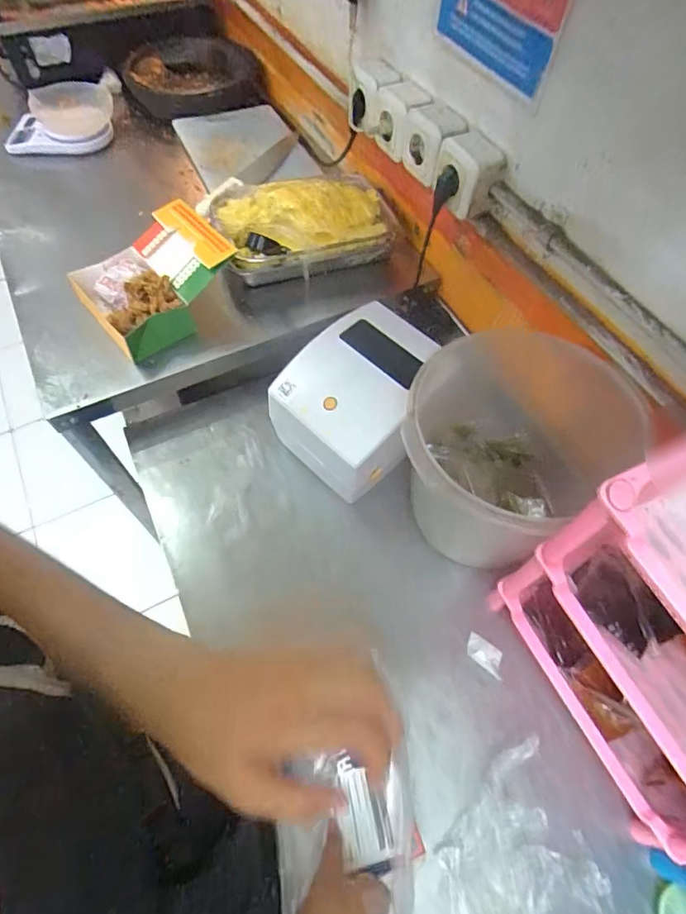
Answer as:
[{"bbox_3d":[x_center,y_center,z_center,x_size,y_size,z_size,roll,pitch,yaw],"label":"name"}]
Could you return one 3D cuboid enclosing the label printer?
[{"bbox_3d":[0.029,-0.066,0.673,0.195,0.177,0.199,37,66,18],"label":"label printer"}]

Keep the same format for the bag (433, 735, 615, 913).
[{"bbox_3d":[0.188,0.422,0.486,0.167,0.033,0.212,-4,61,-3],"label":"bag"}]

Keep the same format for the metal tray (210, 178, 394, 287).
[{"bbox_3d":[-0.073,-0.400,0.805,0.294,0.074,0.206,-9,61,-6],"label":"metal tray"}]

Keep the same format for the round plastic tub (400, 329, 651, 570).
[{"bbox_3d":[0.198,-0.014,0.625,0.266,0.237,0.228,-38,68,-20],"label":"round plastic tub"}]

